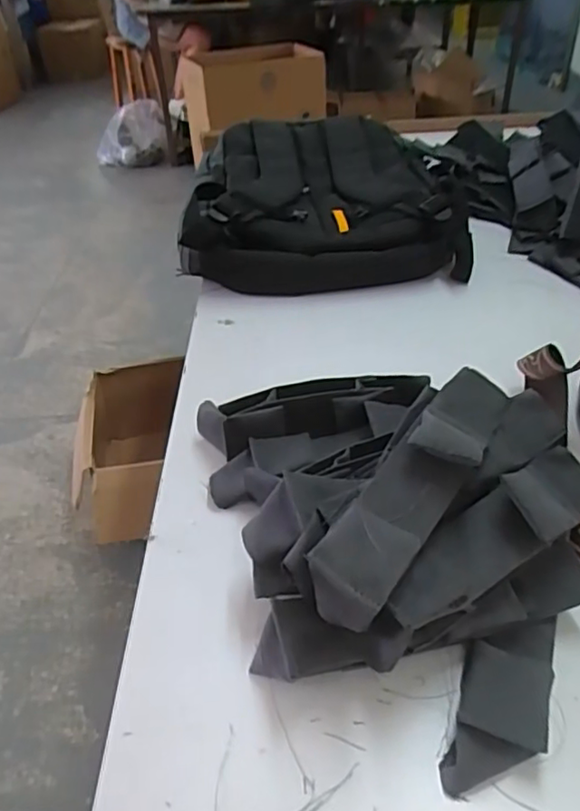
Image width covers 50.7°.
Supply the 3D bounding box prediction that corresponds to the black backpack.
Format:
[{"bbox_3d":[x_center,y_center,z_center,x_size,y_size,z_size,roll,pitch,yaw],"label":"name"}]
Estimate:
[{"bbox_3d":[0.058,-0.304,0.873,0.345,0.098,0.426,0,38,4],"label":"black backpack"}]

